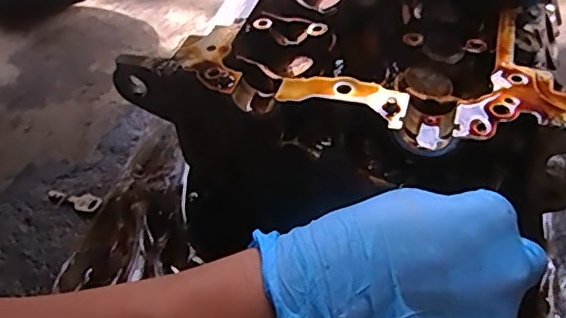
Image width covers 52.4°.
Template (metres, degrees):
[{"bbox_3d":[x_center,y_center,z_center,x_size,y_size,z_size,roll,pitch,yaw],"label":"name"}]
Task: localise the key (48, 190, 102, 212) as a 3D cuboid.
[{"bbox_3d":[-0.159,0.031,0.434,0.045,0.004,0.013,9,46,16],"label":"key"}]

